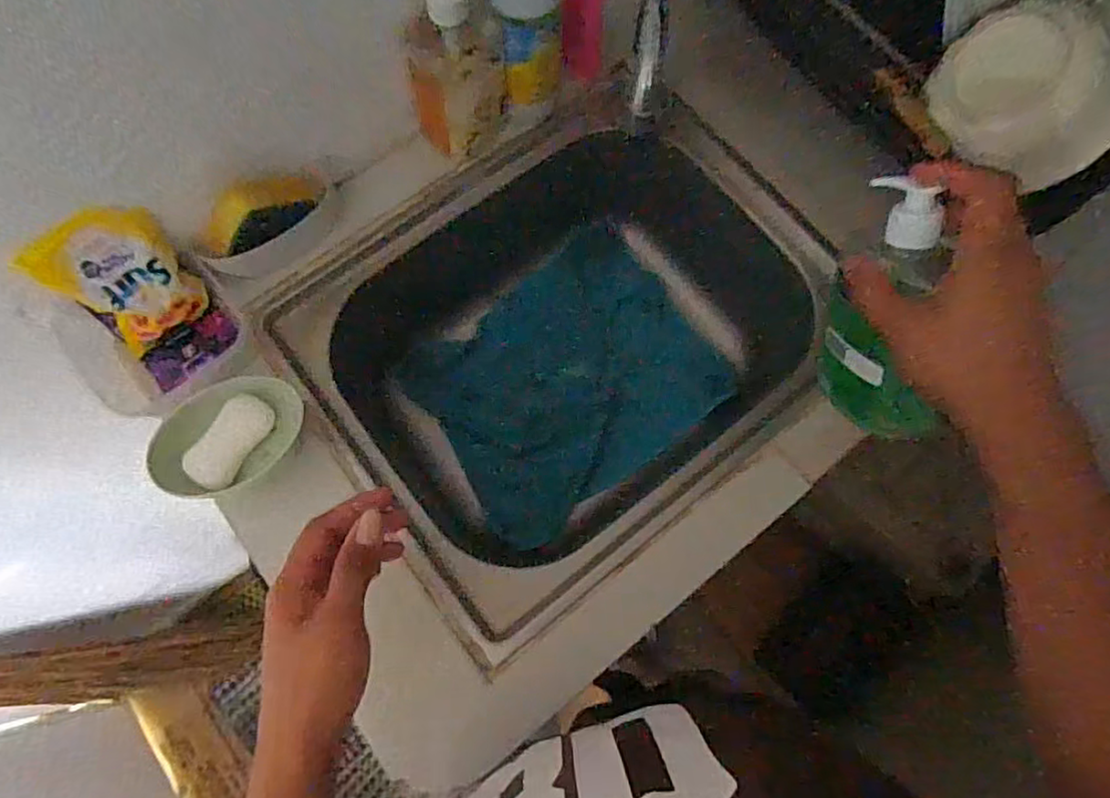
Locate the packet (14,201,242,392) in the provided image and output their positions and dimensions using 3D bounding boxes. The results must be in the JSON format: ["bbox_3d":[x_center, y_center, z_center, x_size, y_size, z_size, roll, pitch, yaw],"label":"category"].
[{"bbox_3d":[-0.347,-0.087,0.527,0.092,0.148,0.034,-39,46,-11],"label":"packet"}]

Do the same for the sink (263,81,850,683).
[{"bbox_3d":[0.020,-0.042,0.681,0.488,0.219,0.383,-37,78,-12],"label":"sink"}]

